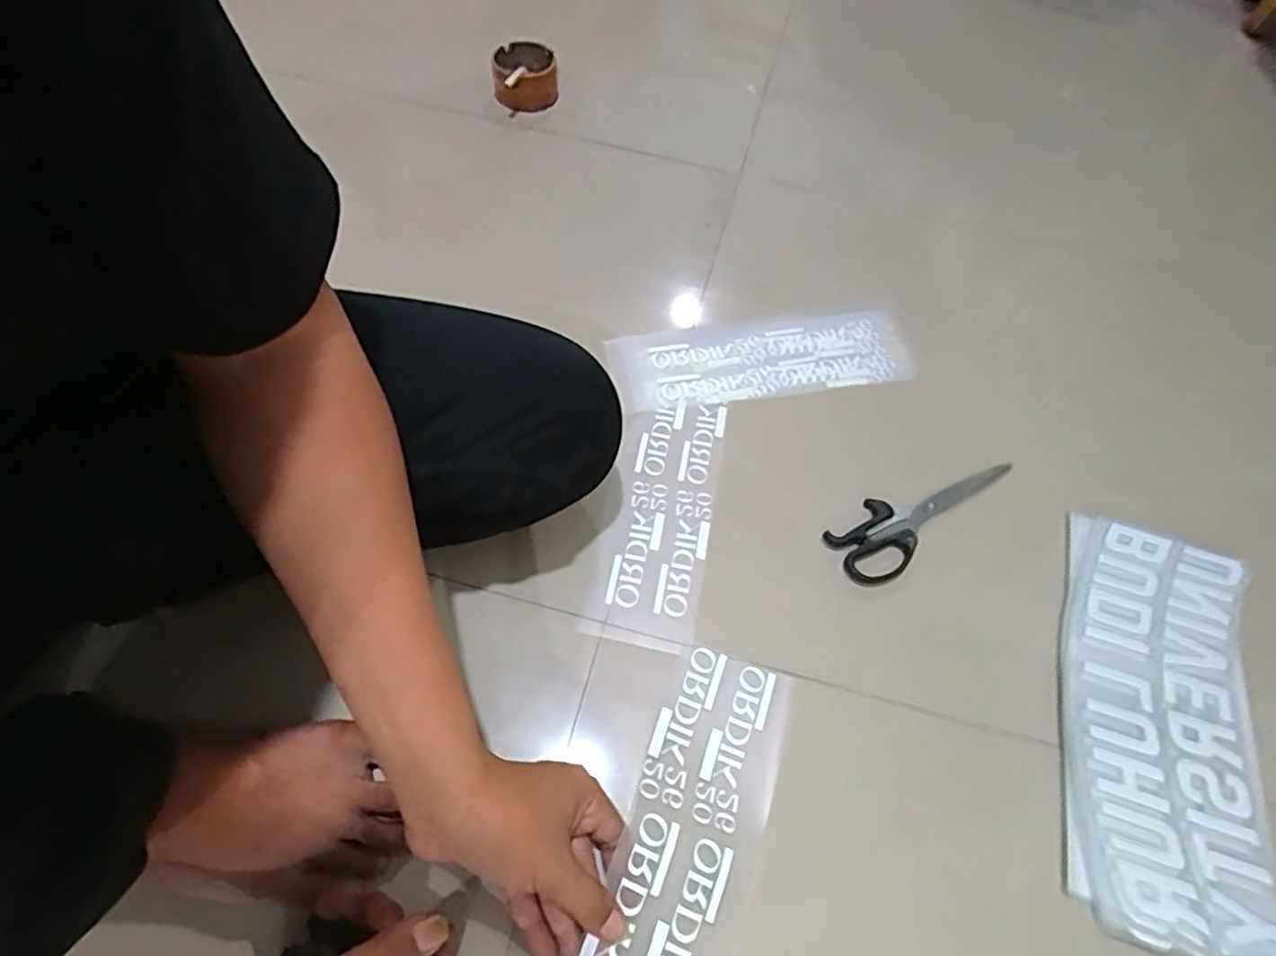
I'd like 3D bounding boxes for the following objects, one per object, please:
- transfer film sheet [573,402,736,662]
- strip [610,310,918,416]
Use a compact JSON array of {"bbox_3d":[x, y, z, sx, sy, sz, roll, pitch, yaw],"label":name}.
[{"bbox_3d":[0.021,0.030,0.577,0.097,0.009,0.235,13,59,5],"label":"transfer film sheet"},{"bbox_3d":[0.124,-0.123,0.672,0.299,0.008,0.097,-9,60,-9],"label":"strip"}]

